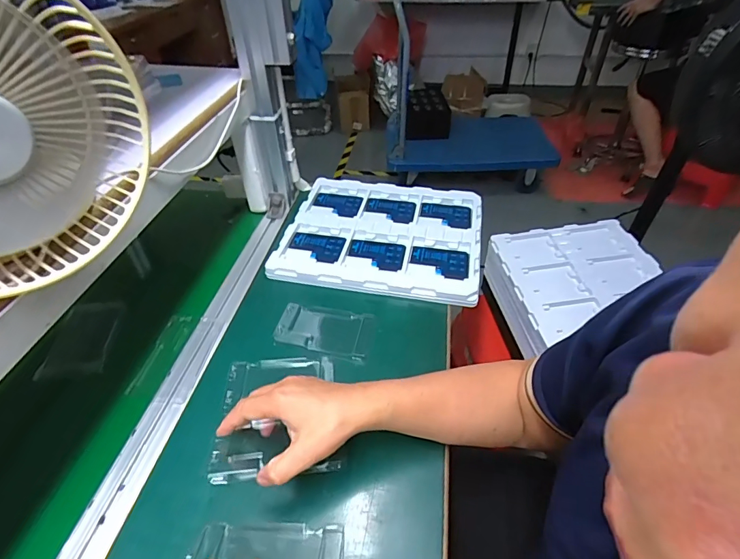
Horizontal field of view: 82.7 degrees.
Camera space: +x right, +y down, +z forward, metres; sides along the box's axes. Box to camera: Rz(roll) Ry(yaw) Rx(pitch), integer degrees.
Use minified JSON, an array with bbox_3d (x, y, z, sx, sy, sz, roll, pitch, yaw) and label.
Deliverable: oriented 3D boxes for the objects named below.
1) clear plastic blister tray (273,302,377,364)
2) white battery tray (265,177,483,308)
[{"bbox_3d":[-0.059,0.066,0.571,0.124,0.020,0.080,10,44,12],"label":"clear plastic blister tray"},{"bbox_3d":[0.024,-0.081,0.708,0.315,0.023,0.267,8,44,10],"label":"white battery tray"}]

